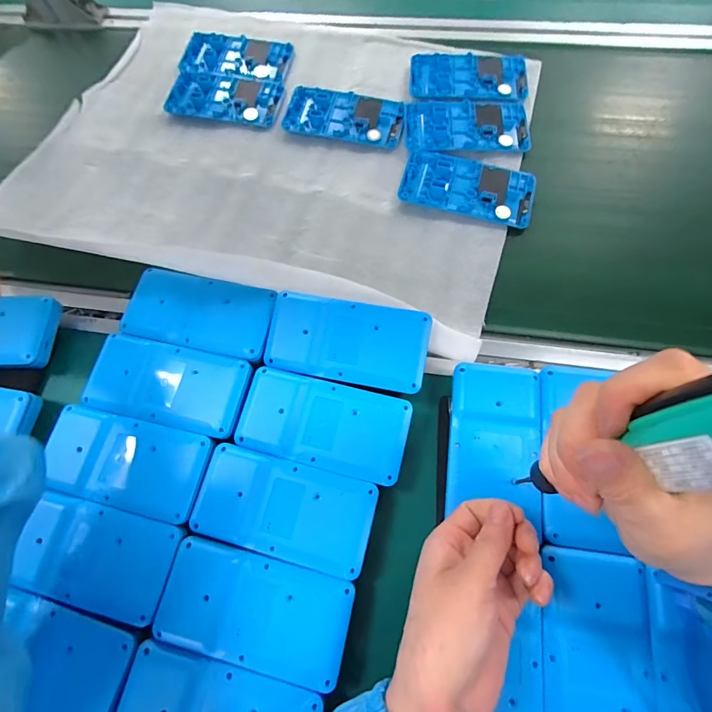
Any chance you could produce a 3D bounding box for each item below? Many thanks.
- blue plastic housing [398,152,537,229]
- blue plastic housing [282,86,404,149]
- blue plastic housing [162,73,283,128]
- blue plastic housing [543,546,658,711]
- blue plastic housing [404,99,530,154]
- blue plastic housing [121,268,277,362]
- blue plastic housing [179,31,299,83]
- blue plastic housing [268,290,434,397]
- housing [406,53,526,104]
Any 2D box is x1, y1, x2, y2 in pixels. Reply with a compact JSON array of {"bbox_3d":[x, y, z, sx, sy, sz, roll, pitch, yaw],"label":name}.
[{"bbox_3d":[0.118,-0.177,0.432,0.136,0.011,0.074,17,72,10],"label":"blue plastic housing"},{"bbox_3d":[-0.014,-0.280,0.474,0.136,0.007,0.066,12,72,8],"label":"blue plastic housing"},{"bbox_3d":[-0.159,-0.312,0.496,0.137,0.008,0.071,7,71,6],"label":"blue plastic housing"},{"bbox_3d":[0.159,0.200,0.265,0.068,0.017,0.132,5,71,6],"label":"blue plastic housing"},{"bbox_3d":[0.124,-0.258,0.459,0.135,0.008,0.078,-2,70,3],"label":"blue plastic housing"},{"bbox_3d":[-0.142,-0.041,0.373,0.136,0.017,0.068,11,71,8],"label":"blue plastic housing"},{"bbox_3d":[-0.150,-0.377,0.517,0.137,0.009,0.069,6,71,6],"label":"blue plastic housing"},{"bbox_3d":[-0.006,-0.012,0.355,0.137,0.020,0.069,11,85,8],"label":"blue plastic housing"},{"bbox_3d":[0.132,-0.330,0.486,0.134,0.012,0.073,3,71,5],"label":"housing"}]

